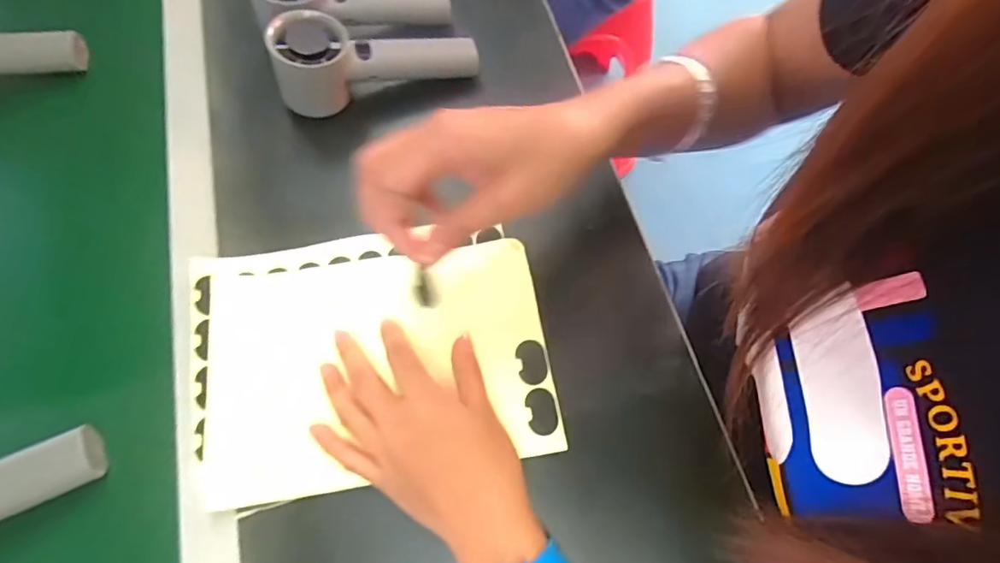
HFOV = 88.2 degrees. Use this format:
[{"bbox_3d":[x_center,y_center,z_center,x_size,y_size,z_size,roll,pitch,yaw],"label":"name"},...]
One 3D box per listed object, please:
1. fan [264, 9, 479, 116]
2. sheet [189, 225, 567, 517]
[{"bbox_3d":[-0.095,-0.178,0.402,0.156,0.058,0.046,-13,69,-5],"label":"fan"},{"bbox_3d":[-0.084,0.043,0.342,0.226,0.011,0.169,-10,68,-5],"label":"sheet"}]

